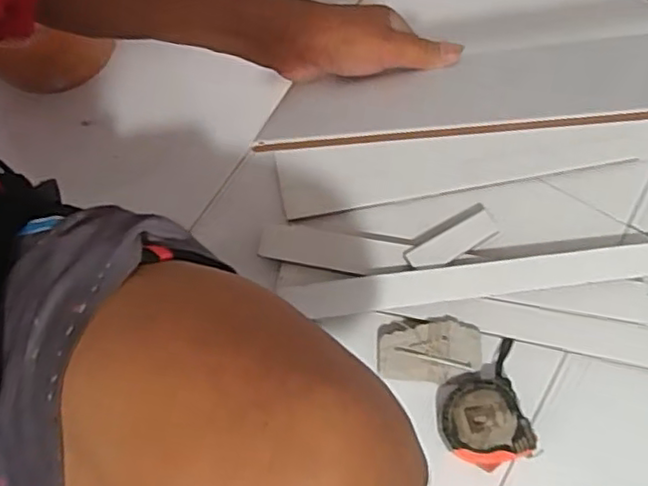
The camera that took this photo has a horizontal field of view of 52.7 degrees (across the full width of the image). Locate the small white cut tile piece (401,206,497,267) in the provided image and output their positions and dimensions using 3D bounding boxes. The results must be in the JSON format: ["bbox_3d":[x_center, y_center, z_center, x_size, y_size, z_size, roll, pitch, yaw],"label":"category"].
[{"bbox_3d":[0.135,-0.003,0.680,0.108,0.006,0.039,-30,54,-19],"label":"small white cut tile piece"}]

